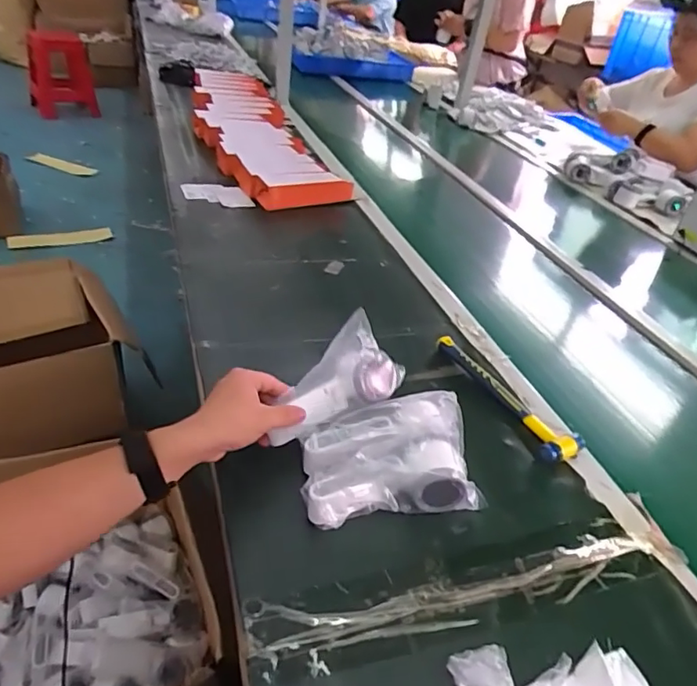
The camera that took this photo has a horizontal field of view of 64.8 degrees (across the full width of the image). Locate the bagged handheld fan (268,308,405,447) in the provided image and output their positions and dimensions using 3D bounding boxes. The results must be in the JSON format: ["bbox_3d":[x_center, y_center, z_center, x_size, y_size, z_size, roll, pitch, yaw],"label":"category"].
[{"bbox_3d":[-0.007,0.040,0.618,0.069,0.085,0.177,31,43,29],"label":"bagged handheld fan"}]

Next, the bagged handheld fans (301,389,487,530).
[{"bbox_3d":[0.037,0.121,0.577,0.182,0.075,0.112,-3,37,-16],"label":"bagged handheld fans"}]

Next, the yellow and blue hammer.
[{"bbox_3d":[0.202,0.066,0.726,0.055,0.023,0.238,-14,41,-28],"label":"yellow and blue hammer"}]

